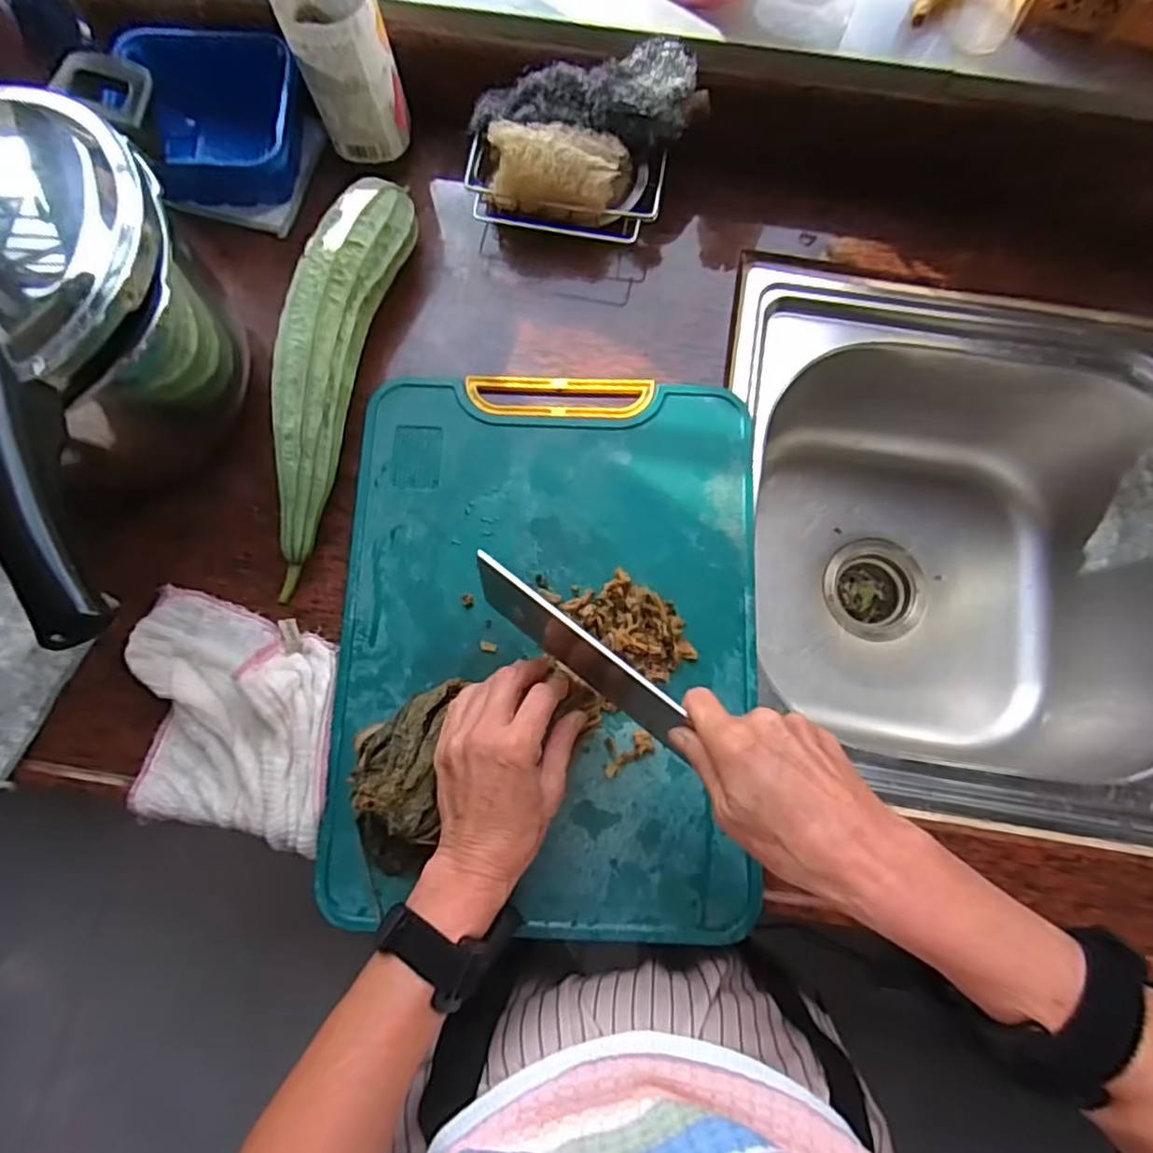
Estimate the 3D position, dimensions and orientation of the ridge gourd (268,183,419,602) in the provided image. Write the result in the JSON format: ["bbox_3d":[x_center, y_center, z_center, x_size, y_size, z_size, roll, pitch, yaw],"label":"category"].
[{"bbox_3d":[-0.192,-0.150,0.480,0.062,0.055,0.304,15,79,3],"label":"ridge gourd"}]

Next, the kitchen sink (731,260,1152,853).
[{"bbox_3d":[0.494,0.018,0.606,0.748,0.238,0.421,9,81,3],"label":"kitchen sink"}]

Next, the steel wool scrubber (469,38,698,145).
[{"bbox_3d":[0.004,-0.361,0.481,0.159,0.040,0.060,8,81,2],"label":"steel wool scrubber"}]

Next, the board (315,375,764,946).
[{"bbox_3d":[-0.020,0.041,0.464,0.293,0.018,0.392,3,79,0],"label":"board"}]

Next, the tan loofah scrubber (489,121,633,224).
[{"bbox_3d":[-0.013,-0.311,0.500,0.103,0.051,0.043,14,79,3],"label":"tan loofah scrubber"}]

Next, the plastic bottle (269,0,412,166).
[{"bbox_3d":[-0.170,-0.388,0.456,0.065,0.167,0.066,-16,79,-3],"label":"plastic bottle"}]

